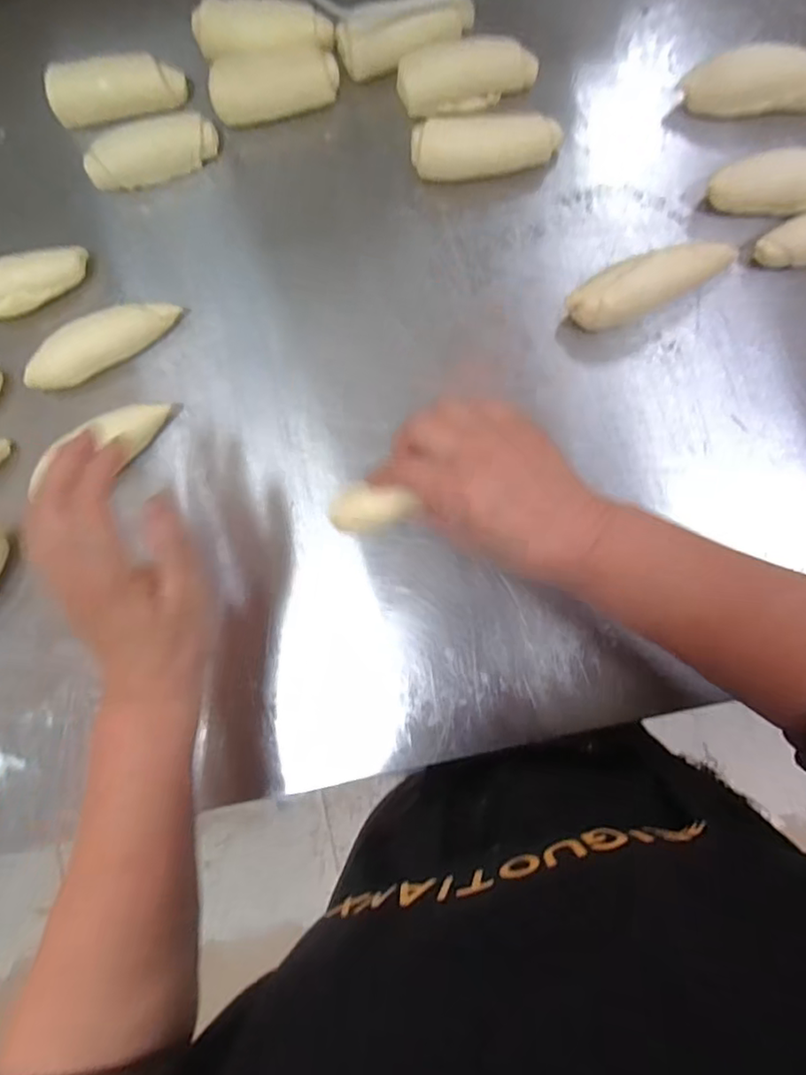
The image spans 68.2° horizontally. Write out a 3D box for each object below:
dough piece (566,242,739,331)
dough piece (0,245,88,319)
[{"bbox_3d":[0.171,-0.171,0.400,0.119,0.033,0.033,-24,83,2],"label":"dough piece"},{"bbox_3d":[-0.285,-0.181,0.438,0.111,0.030,0.034,-15,83,3],"label":"dough piece"}]

